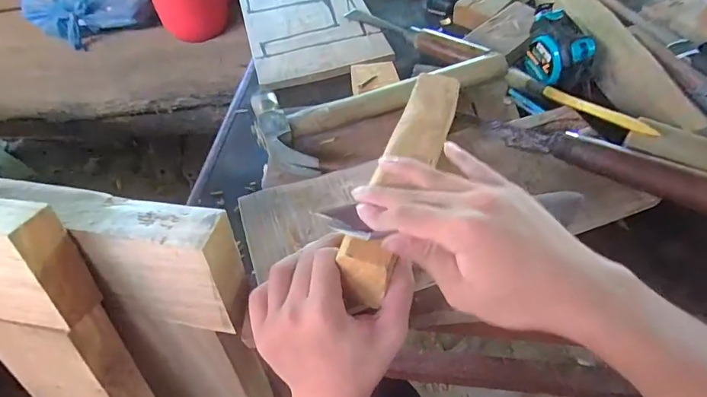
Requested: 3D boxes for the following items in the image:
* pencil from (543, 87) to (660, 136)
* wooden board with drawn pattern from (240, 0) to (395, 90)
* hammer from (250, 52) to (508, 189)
[{"bbox_3d":[0.234,-0.085,0.424,0.008,0.011,0.117,-27,42,-16],"label":"pencil"},{"bbox_3d":[-0.071,-0.272,0.641,0.171,0.017,0.315,-15,52,-7],"label":"wooden board with drawn pattern"},{"bbox_3d":[0.036,-0.094,0.456,0.276,0.027,0.110,-13,52,-6],"label":"hammer"}]

